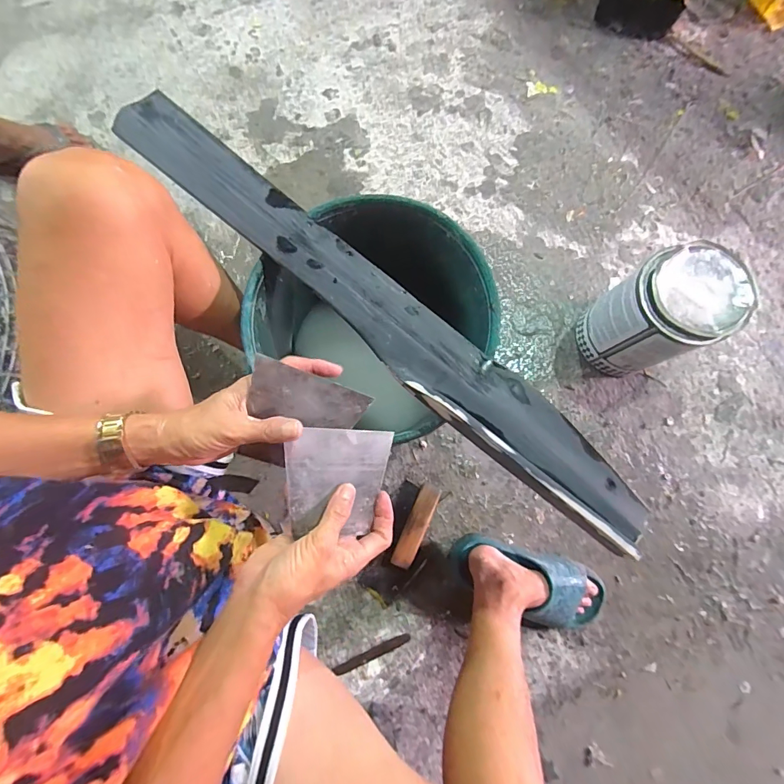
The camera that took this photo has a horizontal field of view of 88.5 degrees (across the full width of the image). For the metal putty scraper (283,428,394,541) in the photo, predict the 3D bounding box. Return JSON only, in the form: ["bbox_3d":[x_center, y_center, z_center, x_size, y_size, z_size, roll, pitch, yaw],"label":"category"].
[{"bbox_3d":[-0.049,0.081,0.369,0.097,0.005,0.093,6,89,-27],"label":"metal putty scraper"}]

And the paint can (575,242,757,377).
[{"bbox_3d":[0.462,-0.133,0.716,0.179,0.210,0.157,-26,81,-6],"label":"paint can"}]

